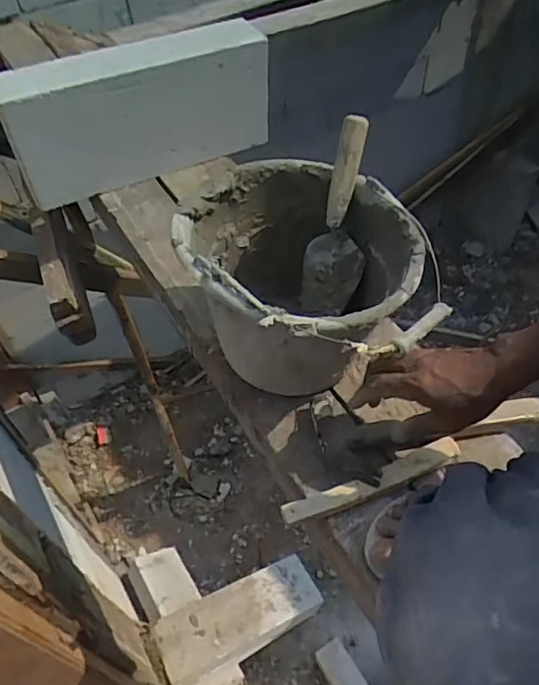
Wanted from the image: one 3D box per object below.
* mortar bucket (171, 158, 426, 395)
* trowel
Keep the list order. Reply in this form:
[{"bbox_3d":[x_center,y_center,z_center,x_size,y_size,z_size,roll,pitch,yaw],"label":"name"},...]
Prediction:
[{"bbox_3d":[0.032,-0.067,0.684,0.284,0.196,0.240,36,60,29],"label":"mortar bucket"},{"bbox_3d":[0.097,-0.148,0.714,0.078,0.268,0.055,15,24,2],"label":"trowel"}]

